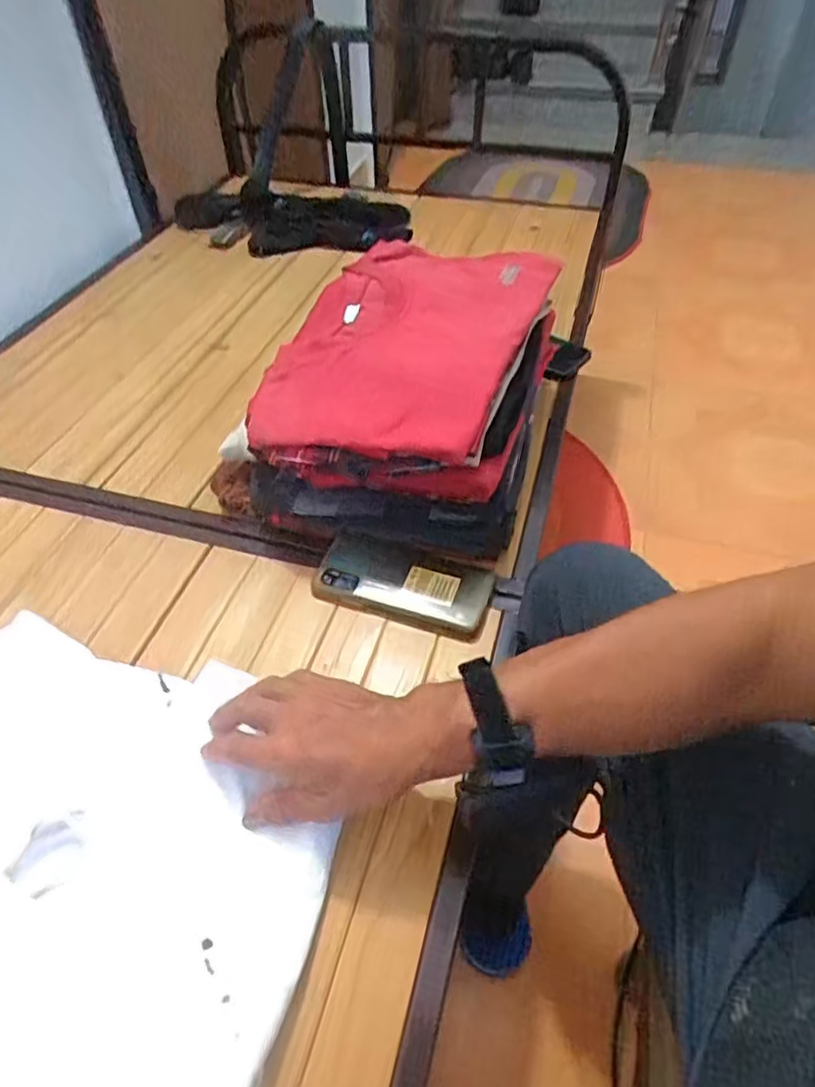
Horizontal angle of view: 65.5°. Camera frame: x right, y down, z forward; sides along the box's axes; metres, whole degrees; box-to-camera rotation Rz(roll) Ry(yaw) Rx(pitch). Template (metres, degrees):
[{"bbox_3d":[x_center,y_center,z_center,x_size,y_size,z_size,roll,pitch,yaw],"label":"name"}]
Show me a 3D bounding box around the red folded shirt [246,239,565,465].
[{"bbox_3d":[-0.001,-0.213,0.640,0.229,0.048,0.329,13,51,16],"label":"red folded shirt"}]

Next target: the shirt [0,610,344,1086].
[{"bbox_3d":[-0.232,0.214,0.425,0.346,0.021,0.313,7,49,11],"label":"shirt"}]

